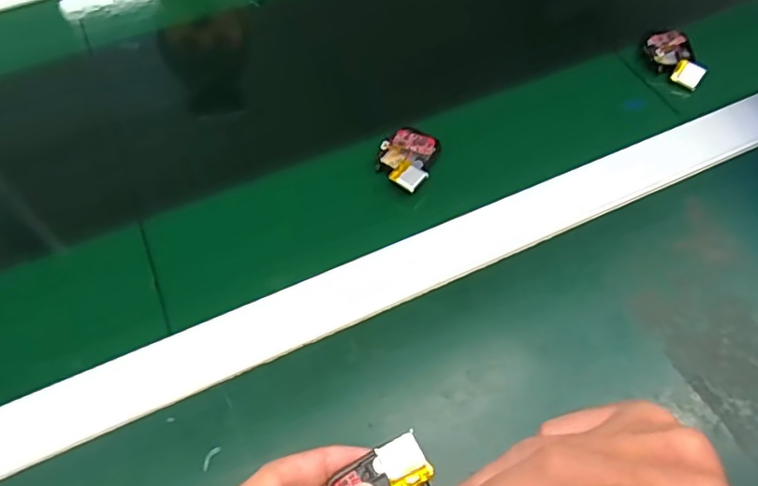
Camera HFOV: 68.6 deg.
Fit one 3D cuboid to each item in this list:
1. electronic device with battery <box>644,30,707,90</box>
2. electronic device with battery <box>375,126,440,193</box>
[{"bbox_3d":[0.250,-0.151,0.463,0.036,0.018,0.058,-23,59,-12],"label":"electronic device with battery"},{"bbox_3d":[0.019,-0.061,0.405,0.040,0.011,0.054,15,59,11],"label":"electronic device with battery"}]

